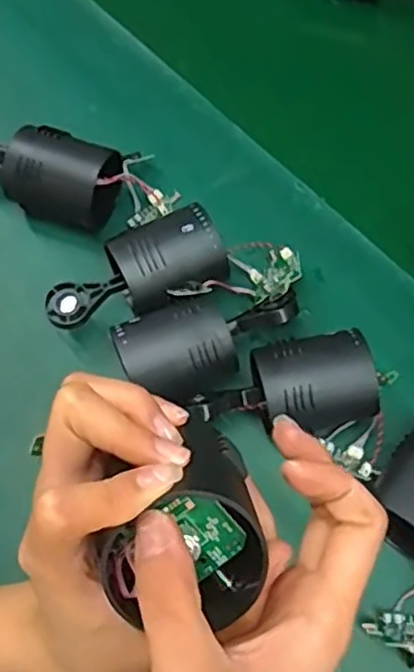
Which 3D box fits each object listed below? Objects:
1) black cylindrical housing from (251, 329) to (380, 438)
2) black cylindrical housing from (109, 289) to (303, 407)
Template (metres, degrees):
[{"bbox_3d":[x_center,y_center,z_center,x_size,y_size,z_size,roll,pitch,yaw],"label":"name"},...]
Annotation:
[{"bbox_3d":[0.064,0.030,0.421,0.072,0.054,0.053,-16,67,-6],"label":"black cylindrical housing"},{"bbox_3d":[0.001,0.002,0.434,0.115,0.053,0.056,-27,68,-10],"label":"black cylindrical housing"}]

